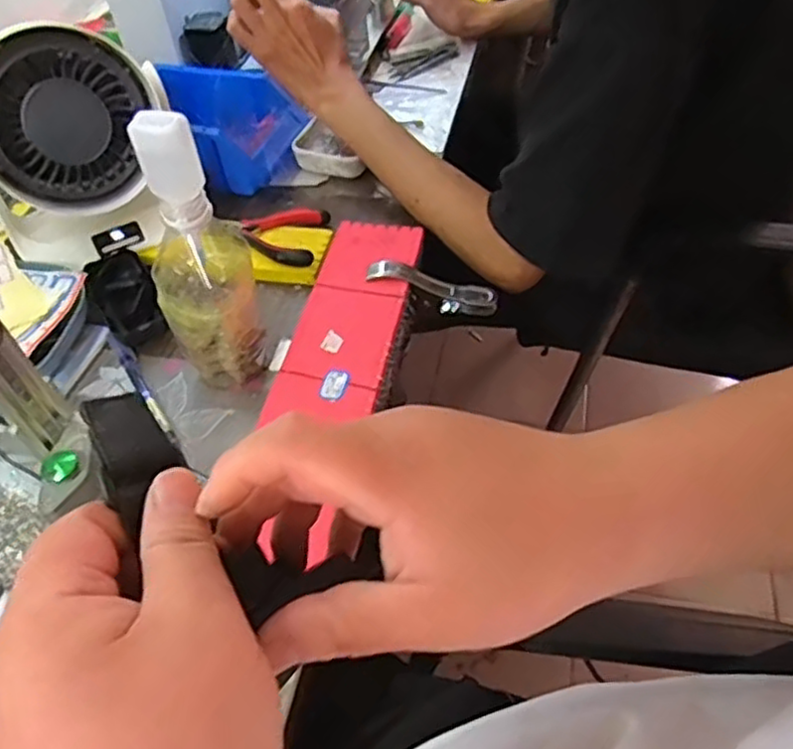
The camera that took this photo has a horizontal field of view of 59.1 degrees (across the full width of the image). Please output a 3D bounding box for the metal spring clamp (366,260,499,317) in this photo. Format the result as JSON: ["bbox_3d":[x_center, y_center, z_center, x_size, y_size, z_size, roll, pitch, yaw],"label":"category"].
[{"bbox_3d":[0.032,-0.076,0.611,0.116,0.026,0.024,20,51,-9],"label":"metal spring clamp"}]

